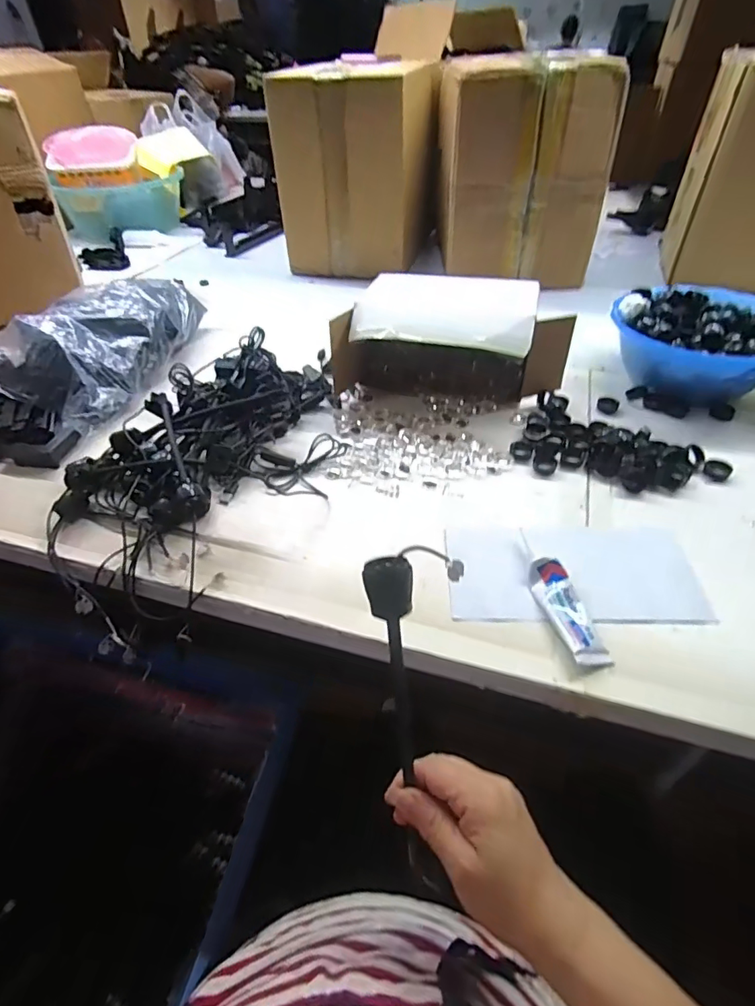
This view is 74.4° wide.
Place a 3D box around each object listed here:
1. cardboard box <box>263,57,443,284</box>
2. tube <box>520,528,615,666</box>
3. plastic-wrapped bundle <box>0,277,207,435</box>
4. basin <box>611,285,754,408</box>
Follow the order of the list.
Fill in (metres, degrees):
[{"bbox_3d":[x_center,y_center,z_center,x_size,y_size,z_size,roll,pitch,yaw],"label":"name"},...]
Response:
[{"bbox_3d":[-0.030,-0.715,1.075,0.269,0.342,0.291,11,45,13],"label":"cardboard box"},{"bbox_3d":[0.165,0.084,0.461,0.033,0.020,0.141,-10,44,-9],"label":"tube"},{"bbox_3d":[-0.426,-0.258,0.792,0.207,0.104,0.328,18,47,20],"label":"plastic-wrapped bundle"},{"bbox_3d":[0.459,-0.222,0.716,0.210,0.099,0.237,-33,52,-29],"label":"basin"}]

